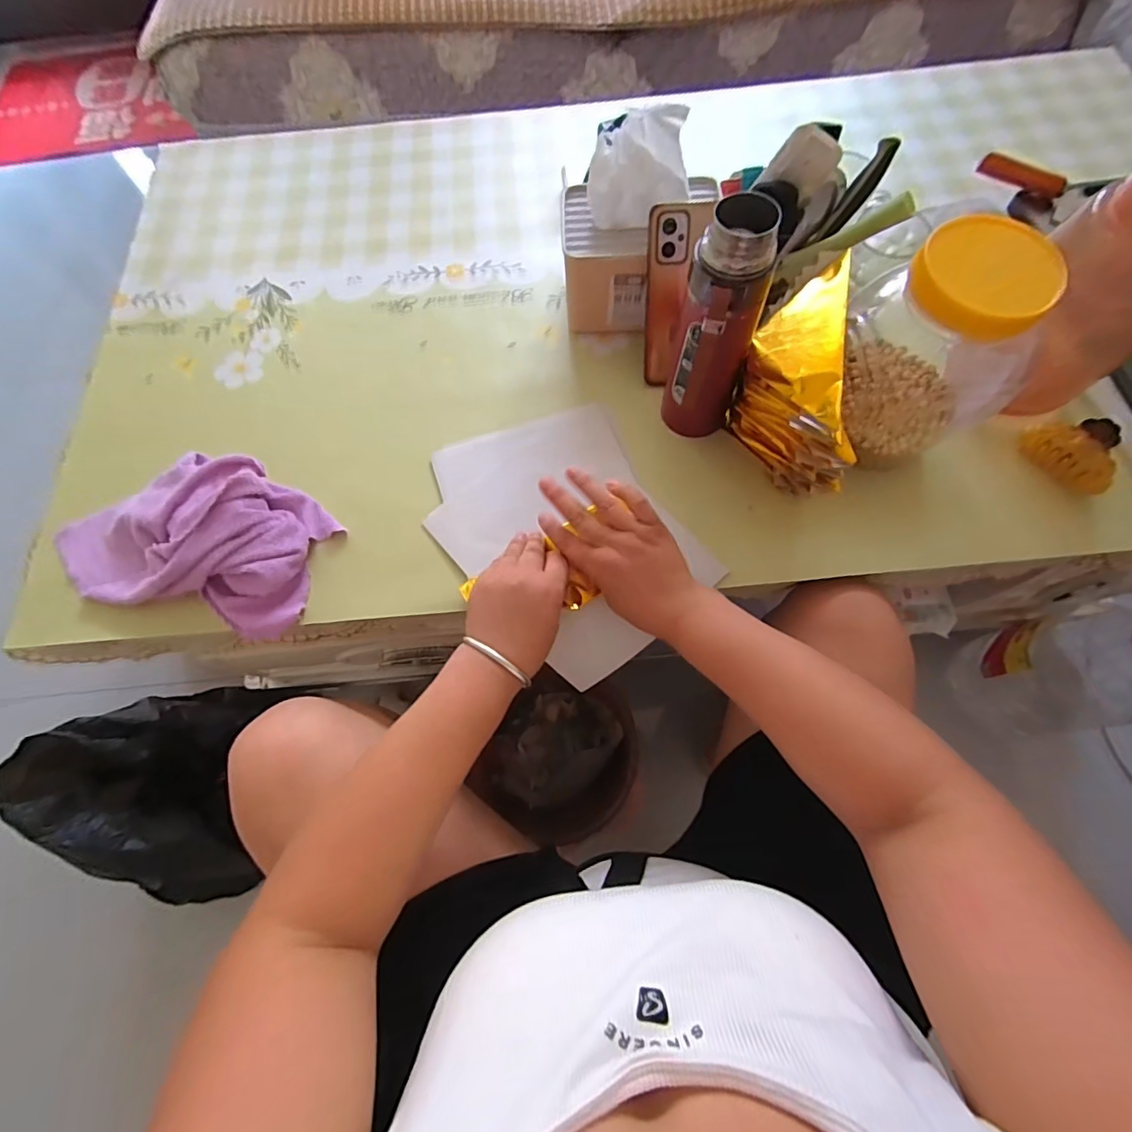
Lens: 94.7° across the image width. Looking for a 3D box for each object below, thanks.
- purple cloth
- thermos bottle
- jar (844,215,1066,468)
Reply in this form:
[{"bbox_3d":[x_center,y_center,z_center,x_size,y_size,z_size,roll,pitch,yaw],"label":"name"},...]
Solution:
[{"bbox_3d":[-0.376,-0.037,0.509,0.279,0.055,0.163,12,70,7],"label":"purple cloth"},{"bbox_3d":[0.129,-0.194,0.466,0.064,0.227,0.059,-1,68,2],"label":"thermos bottle"},{"bbox_3d":[0.316,-0.194,0.444,0.116,0.165,0.125,-1,68,2],"label":"jar"}]

